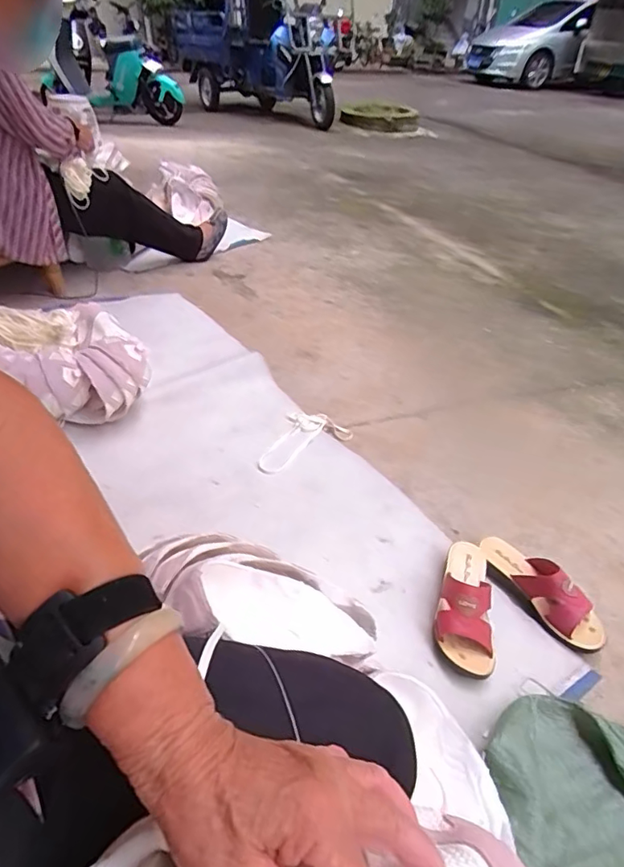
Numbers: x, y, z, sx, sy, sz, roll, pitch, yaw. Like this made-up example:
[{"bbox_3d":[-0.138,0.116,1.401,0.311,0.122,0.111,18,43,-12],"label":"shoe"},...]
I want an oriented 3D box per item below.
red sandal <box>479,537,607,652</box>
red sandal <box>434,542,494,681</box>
[{"bbox_3d":[0.382,0.251,0.847,0.078,0.073,0.228,-20,44,-29],"label":"red sandal"},{"bbox_3d":[0.242,0.259,0.806,0.084,0.078,0.223,10,37,6],"label":"red sandal"}]

